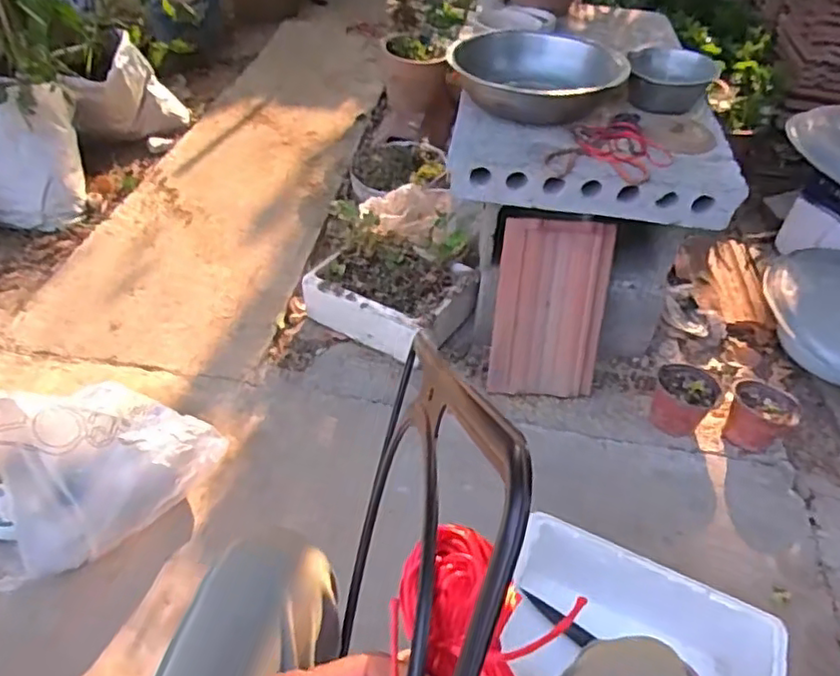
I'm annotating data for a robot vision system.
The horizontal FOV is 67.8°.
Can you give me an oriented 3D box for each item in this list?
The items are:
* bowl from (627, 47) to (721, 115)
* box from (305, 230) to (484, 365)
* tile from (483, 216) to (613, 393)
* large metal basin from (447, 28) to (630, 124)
[{"bbox_3d":[0.475,-0.499,1.207,0.163,0.065,0.164,2,45,-2],"label":"bowl"},{"bbox_3d":[-0.059,-0.111,1.343,0.311,0.129,0.263,26,48,21],"label":"box"},{"bbox_3d":[0.247,-0.052,1.186,0.206,0.337,0.021,4,15,-3],"label":"tile"},{"bbox_3d":[0.216,-0.488,1.179,0.302,0.086,0.302,2,45,-2],"label":"large metal basin"}]

